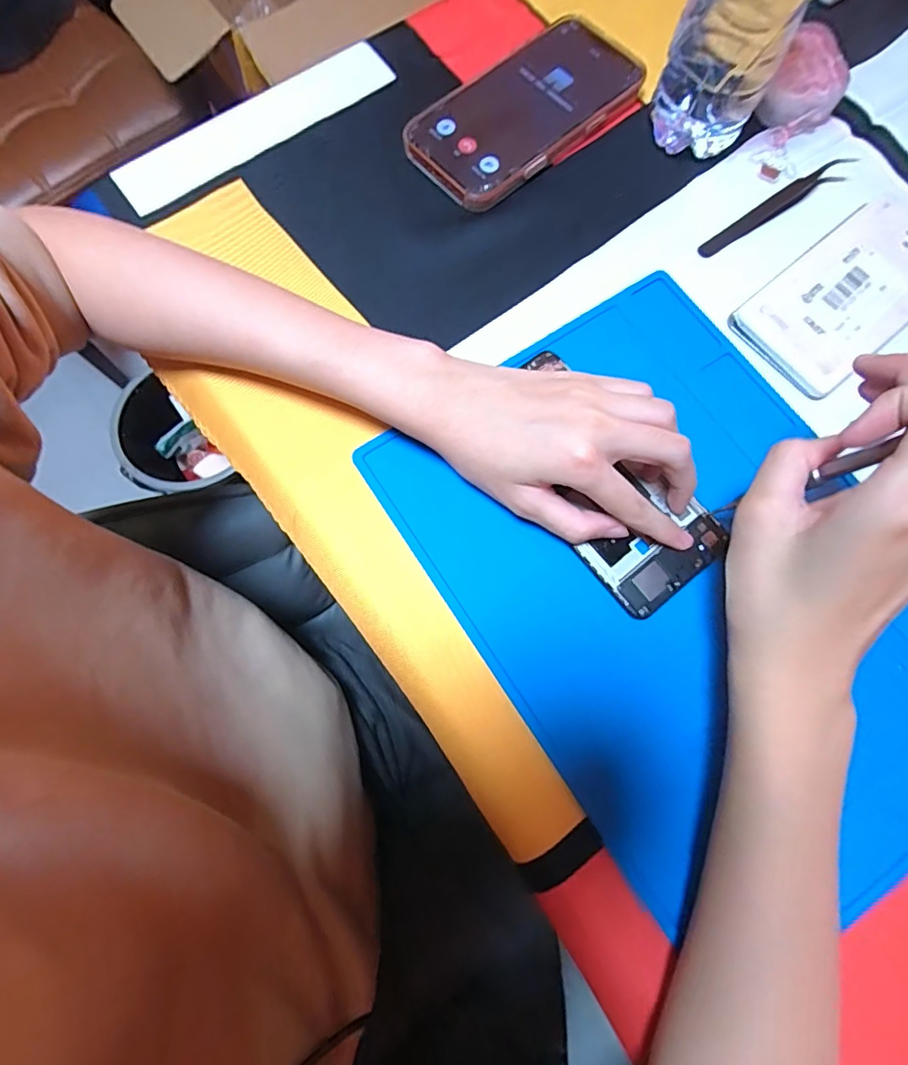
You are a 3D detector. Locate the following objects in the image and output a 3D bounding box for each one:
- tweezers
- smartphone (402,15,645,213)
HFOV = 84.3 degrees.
[{"bbox_3d":[0.210,-0.213,0.324,0.120,0.013,0.012,-31,78,-9],"label":"tweezers"},{"bbox_3d":[0.047,-0.287,0.340,0.161,0.015,0.083,-41,80,-11],"label":"smartphone"}]

